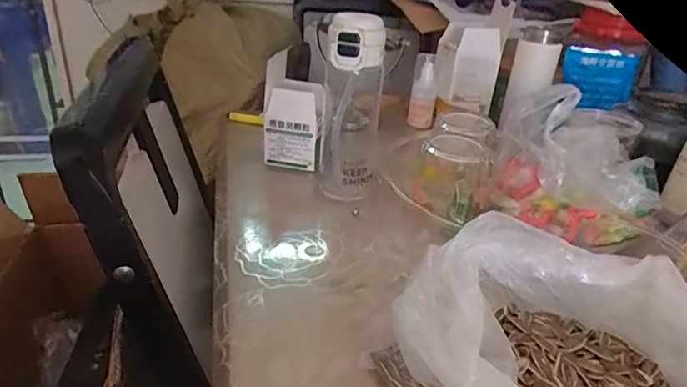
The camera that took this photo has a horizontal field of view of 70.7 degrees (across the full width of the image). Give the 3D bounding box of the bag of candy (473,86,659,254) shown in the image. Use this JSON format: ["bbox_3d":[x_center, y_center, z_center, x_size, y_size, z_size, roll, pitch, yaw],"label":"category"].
[{"bbox_3d":[0.248,-0.024,0.530,0.169,0.138,0.108,26,35,34],"label":"bag of candy"}]

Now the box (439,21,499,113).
[{"bbox_3d":[0.223,-0.231,0.878,0.096,0.136,0.101,-1,28,-11],"label":"box"}]

